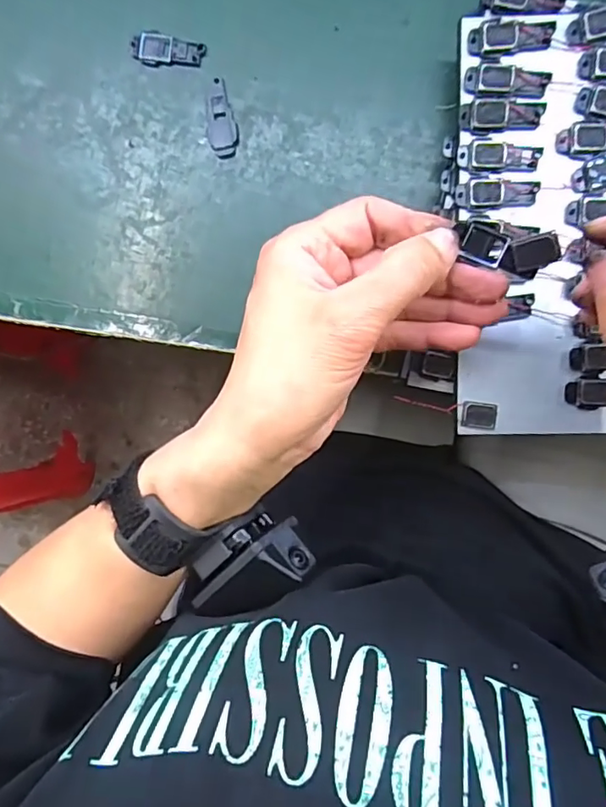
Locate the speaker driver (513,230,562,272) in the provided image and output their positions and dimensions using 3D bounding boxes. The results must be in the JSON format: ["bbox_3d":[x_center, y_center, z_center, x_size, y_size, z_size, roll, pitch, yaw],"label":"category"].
[{"bbox_3d":[0.092,-0.060,0.217,0.017,0.004,0.012,-13,113,30],"label":"speaker driver"}]

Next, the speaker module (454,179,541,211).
[{"bbox_3d":[0.096,-0.103,0.269,0.039,0.004,0.014,0,97,2],"label":"speaker module"}]

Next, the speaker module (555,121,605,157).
[{"bbox_3d":[0.144,-0.127,0.264,0.039,0.004,0.015,4,97,2],"label":"speaker module"}]

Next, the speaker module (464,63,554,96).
[{"bbox_3d":[0.099,-0.156,0.263,0.040,0.004,0.014,2,97,2],"label":"speaker module"}]

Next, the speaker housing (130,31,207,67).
[{"bbox_3d":[-0.073,-0.192,0.296,0.039,0.004,0.015,6,95,3],"label":"speaker housing"}]

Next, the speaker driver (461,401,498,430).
[{"bbox_3d":[0.090,0.006,0.279,0.018,0.005,0.013,3,97,2],"label":"speaker driver"}]

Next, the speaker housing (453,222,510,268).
[{"bbox_3d":[0.072,-0.065,0.222,0.021,0.004,0.014,16,98,0],"label":"speaker housing"}]

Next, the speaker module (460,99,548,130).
[{"bbox_3d":[0.097,-0.140,0.265,0.040,0.004,0.013,-2,97,3],"label":"speaker module"}]

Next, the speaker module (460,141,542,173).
[{"bbox_3d":[0.096,-0.121,0.267,0.039,0.004,0.014,-2,97,3],"label":"speaker module"}]

